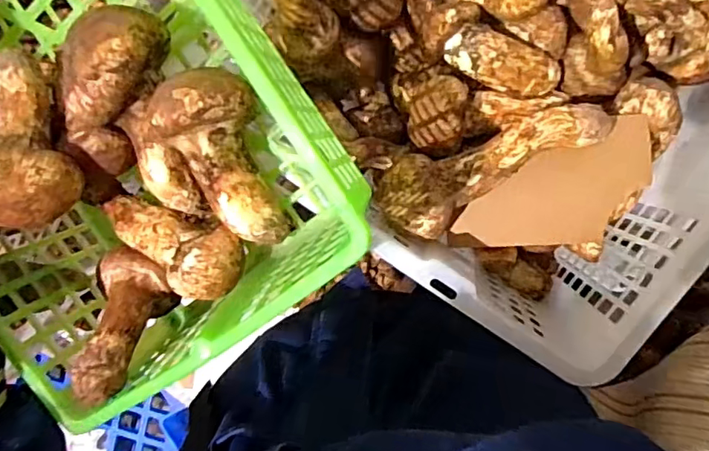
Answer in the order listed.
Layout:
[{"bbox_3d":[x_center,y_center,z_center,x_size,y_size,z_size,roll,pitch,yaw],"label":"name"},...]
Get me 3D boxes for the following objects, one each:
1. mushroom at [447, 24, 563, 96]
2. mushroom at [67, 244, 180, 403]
[{"bbox_3d":[0.100,-0.109,0.365,0.078,0.022,0.032,20,96,2],"label":"mushroom"},{"bbox_3d":[-0.138,0.063,0.323,0.046,0.092,0.047,-2,135,4],"label":"mushroom"}]

